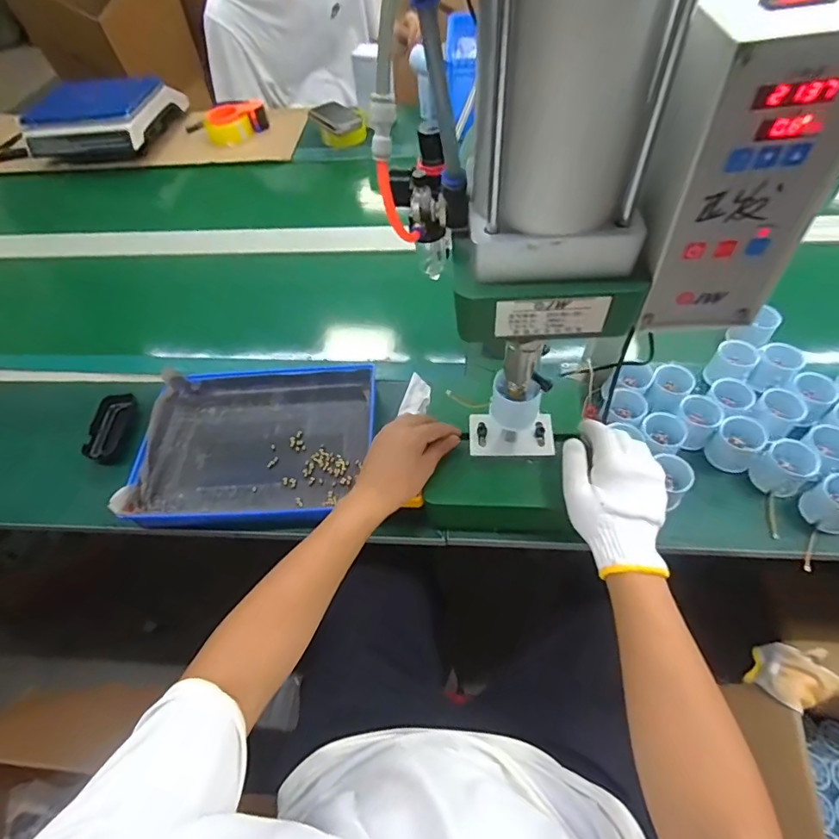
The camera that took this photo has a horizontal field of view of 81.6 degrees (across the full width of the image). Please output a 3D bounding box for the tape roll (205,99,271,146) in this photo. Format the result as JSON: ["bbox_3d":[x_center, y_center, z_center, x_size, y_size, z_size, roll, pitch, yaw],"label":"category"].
[{"bbox_3d":[-0.479,-0.777,1.273,0.162,0.062,0.101,-16,54,-6],"label":"tape roll"}]

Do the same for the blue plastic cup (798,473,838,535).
[{"bbox_3d":[0.481,0.096,0.556,0.056,0.045,0.052,-28,57,-14],"label":"blue plastic cup"}]

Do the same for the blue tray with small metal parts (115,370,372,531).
[{"bbox_3d":[-0.221,0.028,0.680,0.321,0.041,0.250,-6,54,1],"label":"blue tray with small metal parts"}]

